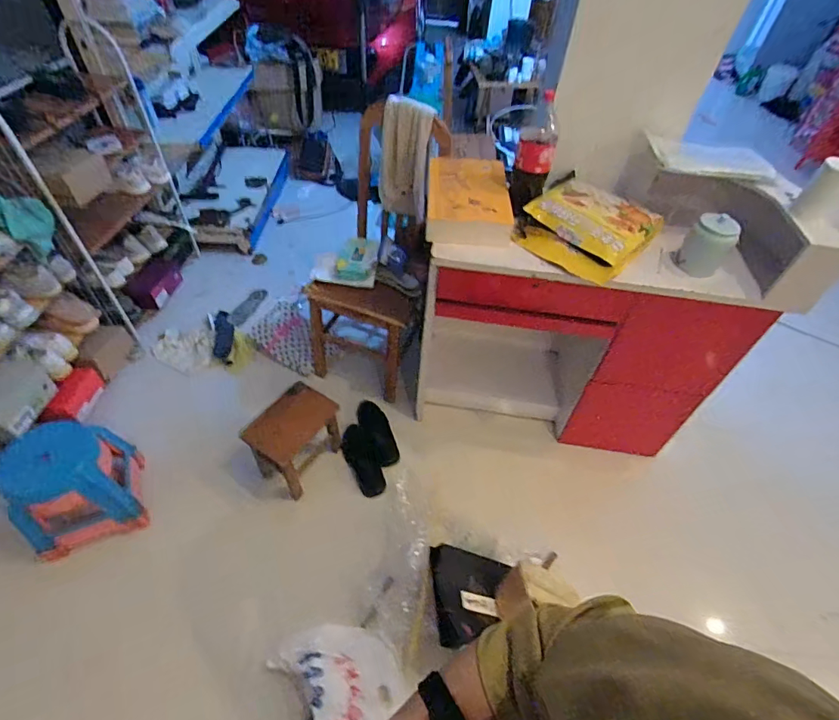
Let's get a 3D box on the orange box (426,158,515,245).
[{"bbox_3d":[0.141,-0.468,1.310,0.231,0.096,0.327,4,49,0],"label":"orange box"}]

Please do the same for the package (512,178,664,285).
[{"bbox_3d":[0.466,-0.369,1.248,0.298,0.132,0.354,35,56,24],"label":"package"}]

